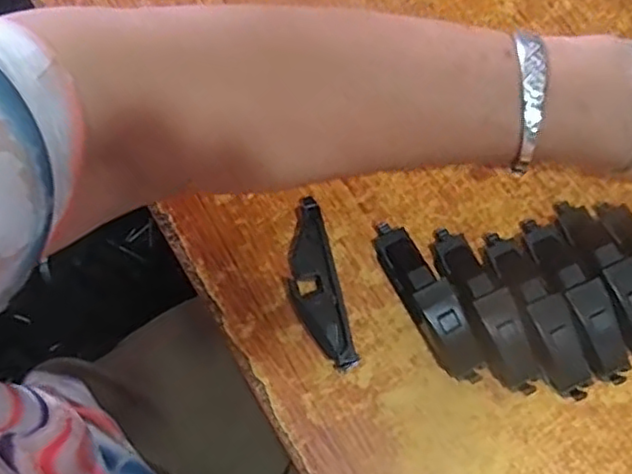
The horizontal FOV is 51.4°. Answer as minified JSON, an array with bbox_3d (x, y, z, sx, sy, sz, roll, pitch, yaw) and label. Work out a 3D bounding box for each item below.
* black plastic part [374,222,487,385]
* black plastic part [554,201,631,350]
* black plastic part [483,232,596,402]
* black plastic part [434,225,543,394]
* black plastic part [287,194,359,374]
[{"bbox_3d":[0.051,0.029,0.305,0.020,0.021,0.081,-29,76,-9],"label":"black plastic part"},{"bbox_3d":[0.139,0.019,0.310,0.020,0.023,0.082,-21,75,-7],"label":"black plastic part"},{"bbox_3d":[0.101,0.036,0.304,0.021,0.023,0.081,-24,75,-8],"label":"black plastic part"},{"bbox_3d":[0.077,0.033,0.304,0.022,0.022,0.081,-25,76,-8],"label":"black plastic part"},{"bbox_3d":[-0.001,0.023,0.308,0.022,0.016,0.079,-13,74,-5],"label":"black plastic part"}]

